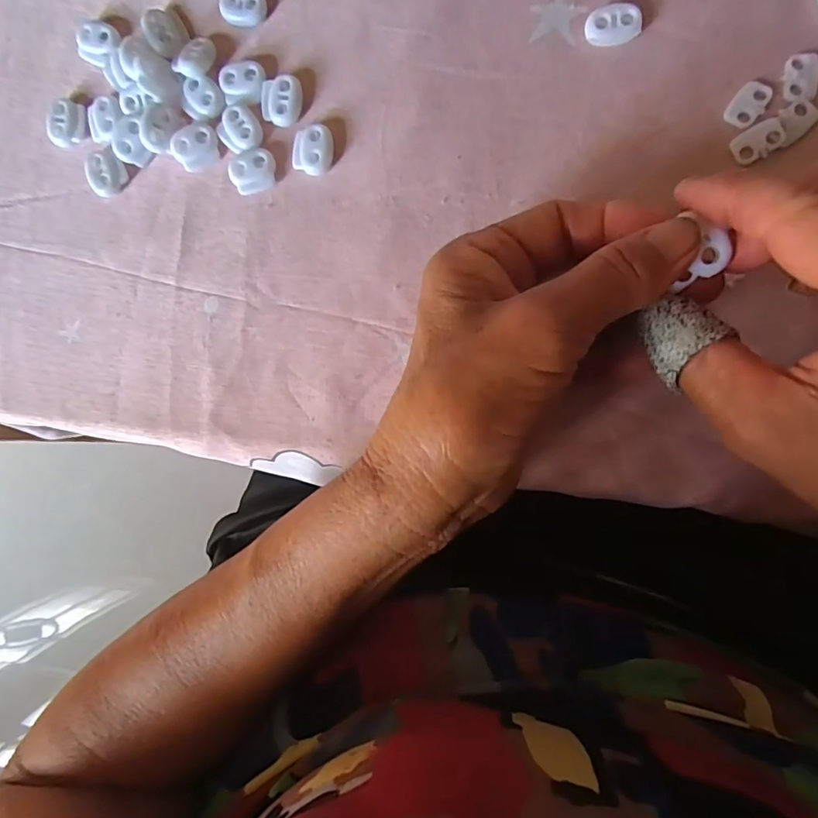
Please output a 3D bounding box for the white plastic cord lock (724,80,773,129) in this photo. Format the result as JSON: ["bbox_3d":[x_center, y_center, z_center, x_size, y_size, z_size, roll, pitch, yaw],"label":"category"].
[{"bbox_3d":[0.139,-0.125,0.211,0.013,0.004,0.020,35,98,6],"label":"white plastic cord lock"}]

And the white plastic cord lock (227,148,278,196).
[{"bbox_3d":[-0.073,-0.111,0.242,0.021,0.006,0.018,-10,91,10],"label":"white plastic cord lock"}]

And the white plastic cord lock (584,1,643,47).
[{"bbox_3d":[0.086,-0.161,0.217,0.022,0.005,0.014,-4,92,9],"label":"white plastic cord lock"}]

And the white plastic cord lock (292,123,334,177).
[{"bbox_3d":[-0.044,-0.119,0.238,0.019,0.005,0.022,14,95,8],"label":"white plastic cord lock"}]

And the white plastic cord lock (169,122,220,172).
[{"bbox_3d":[-0.101,-0.125,0.244,0.022,0.005,0.019,-23,89,10],"label":"white plastic cord lock"}]

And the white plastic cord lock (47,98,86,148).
[{"bbox_3d":[-0.168,-0.140,0.255,0.017,0.006,0.022,26,96,7],"label":"white plastic cord lock"}]

